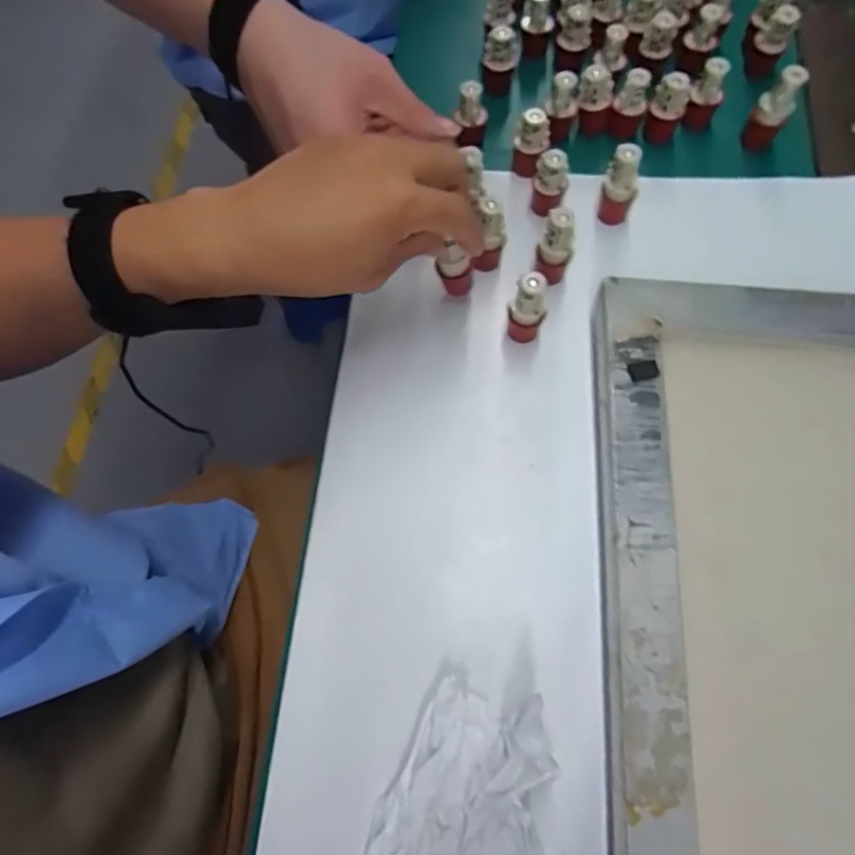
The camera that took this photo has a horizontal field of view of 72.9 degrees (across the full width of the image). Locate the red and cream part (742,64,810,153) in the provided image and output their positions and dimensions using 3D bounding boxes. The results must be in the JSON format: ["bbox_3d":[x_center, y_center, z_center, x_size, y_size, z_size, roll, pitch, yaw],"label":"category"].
[{"bbox_3d":[0.229,-0.209,0.381,0.021,0.047,0.021,0,70,1],"label":"red and cream part"}]

